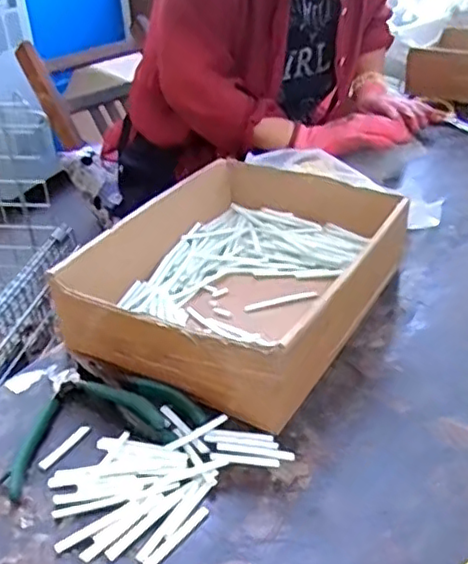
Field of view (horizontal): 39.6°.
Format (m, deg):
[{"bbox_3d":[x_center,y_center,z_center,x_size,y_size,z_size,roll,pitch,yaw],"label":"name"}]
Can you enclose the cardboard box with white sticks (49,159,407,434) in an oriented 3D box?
[{"bbox_3d":[0.018,-0.014,0.672,0.246,0.090,0.342,18,38,28],"label":"cardboard box with white sticks"}]

